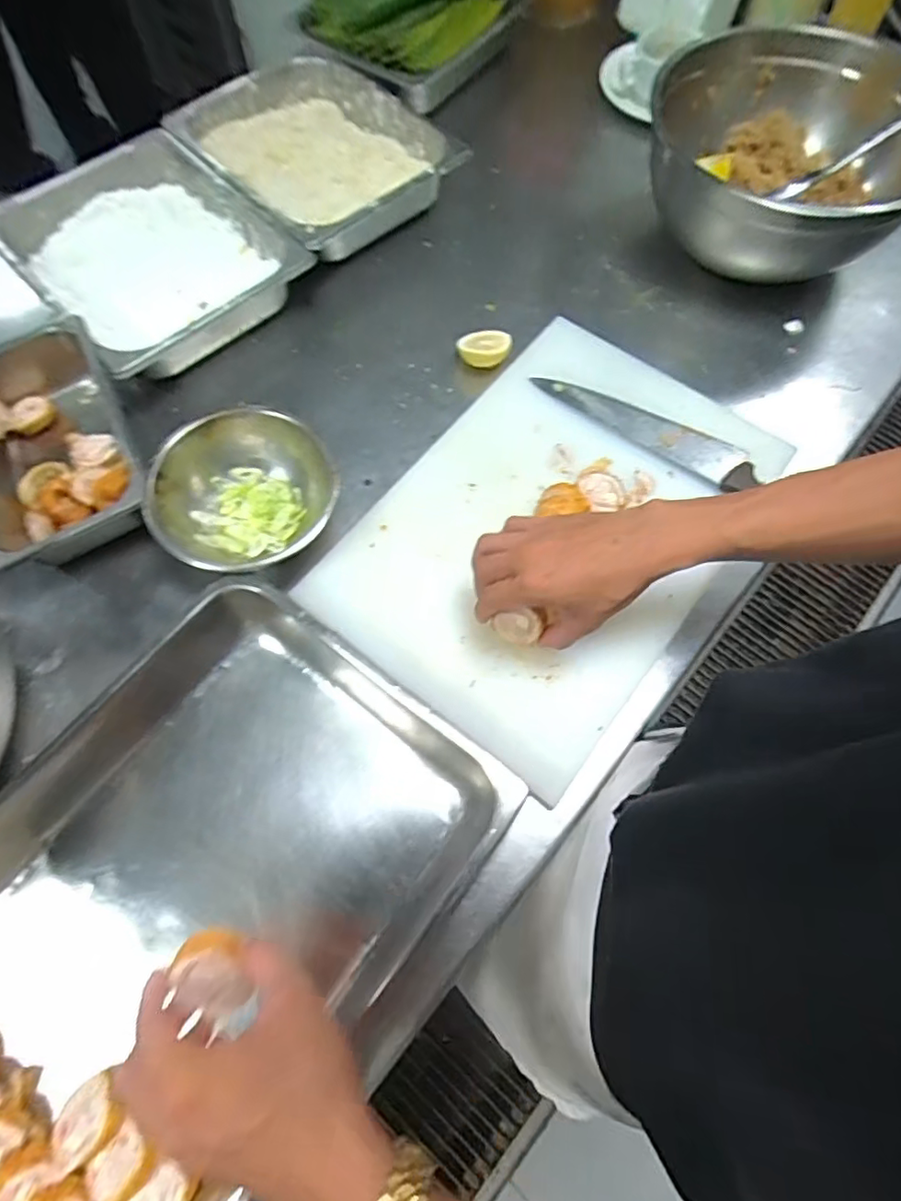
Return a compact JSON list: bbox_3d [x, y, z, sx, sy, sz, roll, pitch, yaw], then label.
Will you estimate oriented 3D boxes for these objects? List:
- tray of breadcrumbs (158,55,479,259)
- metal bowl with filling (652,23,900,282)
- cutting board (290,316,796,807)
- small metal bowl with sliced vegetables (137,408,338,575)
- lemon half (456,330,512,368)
[{"bbox_3d":[-0.178,-0.598,0.783,0.274,0.055,0.373,-37,73,-14],"label":"tray of breadcrumbs"},{"bbox_3d":[0.390,-0.519,0.695,0.301,0.123,0.359,-13,68,-5],"label":"metal bowl with filling"},{"bbox_3d":[0.108,-0.087,0.587,0.296,0.018,0.453,37,72,14],"label":"cutting board"},{"bbox_3d":[-0.189,-0.095,0.564,0.161,0.077,0.158,0,68,0],"label":"small metal bowl with sliced vegetables"},{"bbox_3d":[0.039,-0.293,0.684,0.061,0.025,0.045,5,68,2],"label":"lemon half"}]

